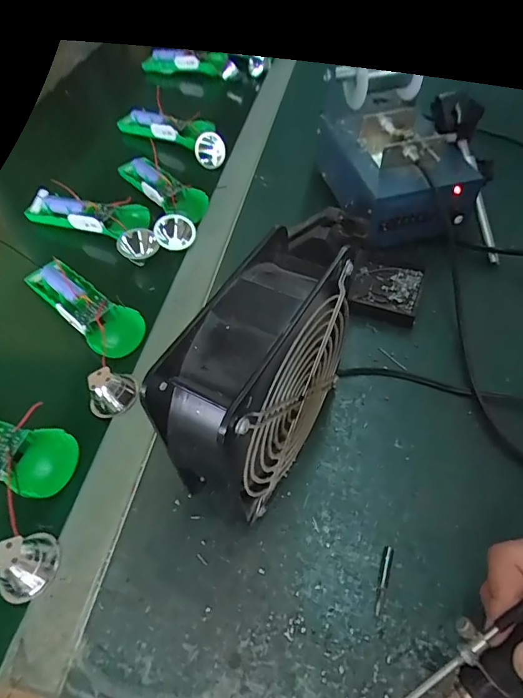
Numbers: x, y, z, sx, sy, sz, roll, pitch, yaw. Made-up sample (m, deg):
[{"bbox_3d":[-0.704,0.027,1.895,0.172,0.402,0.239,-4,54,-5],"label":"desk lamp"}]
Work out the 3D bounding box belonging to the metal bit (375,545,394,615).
[{"bbox_3d":[0.078,0.147,0.289,0.007,0.008,0.040,15,55,16],"label":"metal bit"}]

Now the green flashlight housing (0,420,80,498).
[{"bbox_3d":[-0.210,0.075,0.354,0.136,0.043,0.048,14,55,15],"label":"green flashlight housing"}]

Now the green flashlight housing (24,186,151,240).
[{"bbox_3d":[-0.197,-0.152,0.498,0.145,0.024,0.036,13,54,14],"label":"green flashlight housing"}]

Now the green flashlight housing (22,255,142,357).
[{"bbox_3d":[-0.169,-0.043,0.433,0.138,0.035,0.047,35,63,28],"label":"green flashlight housing"}]

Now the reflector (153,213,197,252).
[{"bbox_3d":[-0.090,-0.123,0.473,0.041,0.034,0.019,-13,52,-5],"label":"reflector"}]

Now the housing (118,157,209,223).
[{"bbox_3d":[-0.116,-0.185,0.513,0.137,0.028,0.039,34,62,27],"label":"housing"}]

